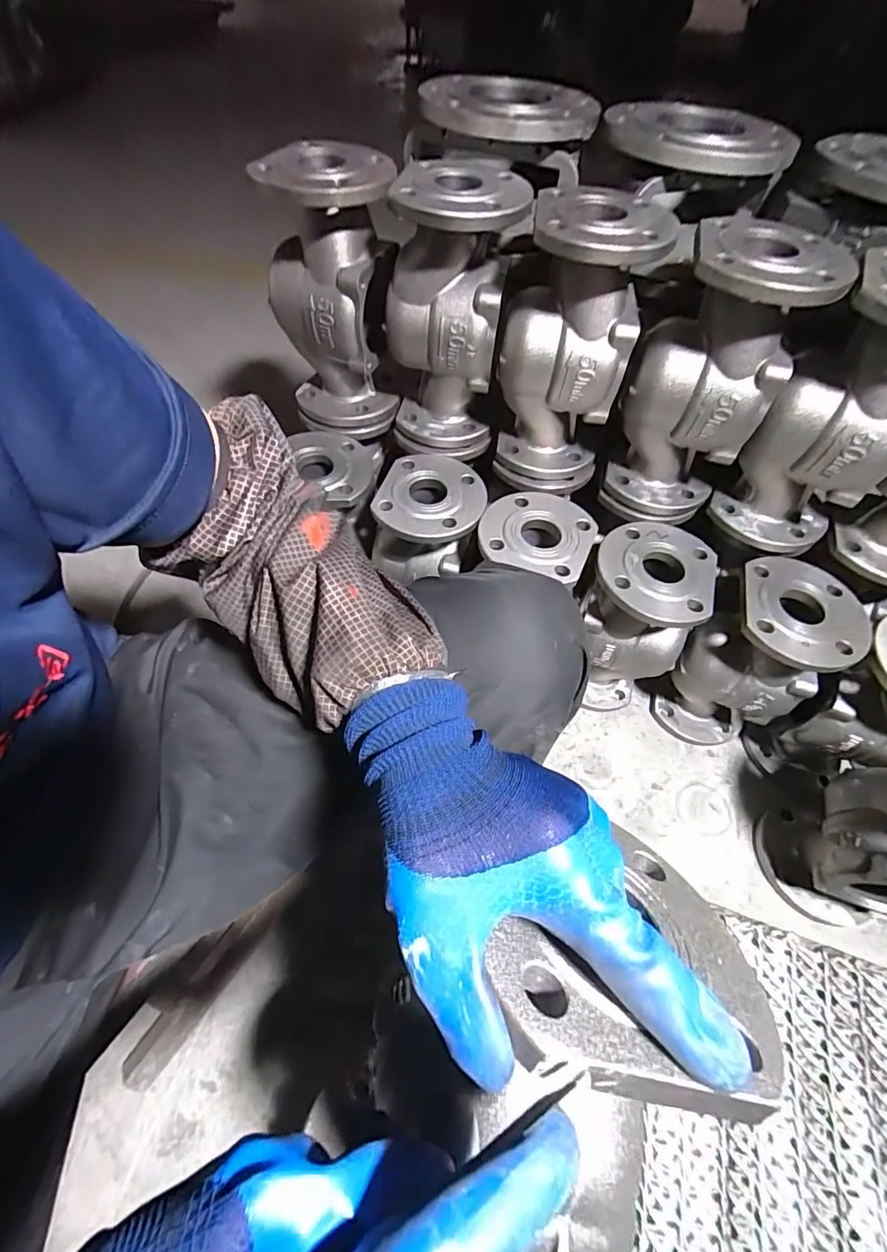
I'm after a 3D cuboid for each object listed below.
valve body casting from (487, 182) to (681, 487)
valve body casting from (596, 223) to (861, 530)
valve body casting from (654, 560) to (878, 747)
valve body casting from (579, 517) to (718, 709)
[{"bbox_3d":[0.148,-0.322,0.582,0.146,0.285,0.134,16,58,7],"label":"valve body casting"},{"bbox_3d":[0.290,-0.264,0.549,0.144,0.280,0.131,29,61,14],"label":"valve body casting"},{"bbox_3d":[0.431,0.054,0.693,0.147,0.289,0.147,2,58,-3],"label":"valve body casting"},{"bbox_3d":[0.267,-0.003,0.713,0.143,0.274,0.153,12,58,4],"label":"valve body casting"}]

